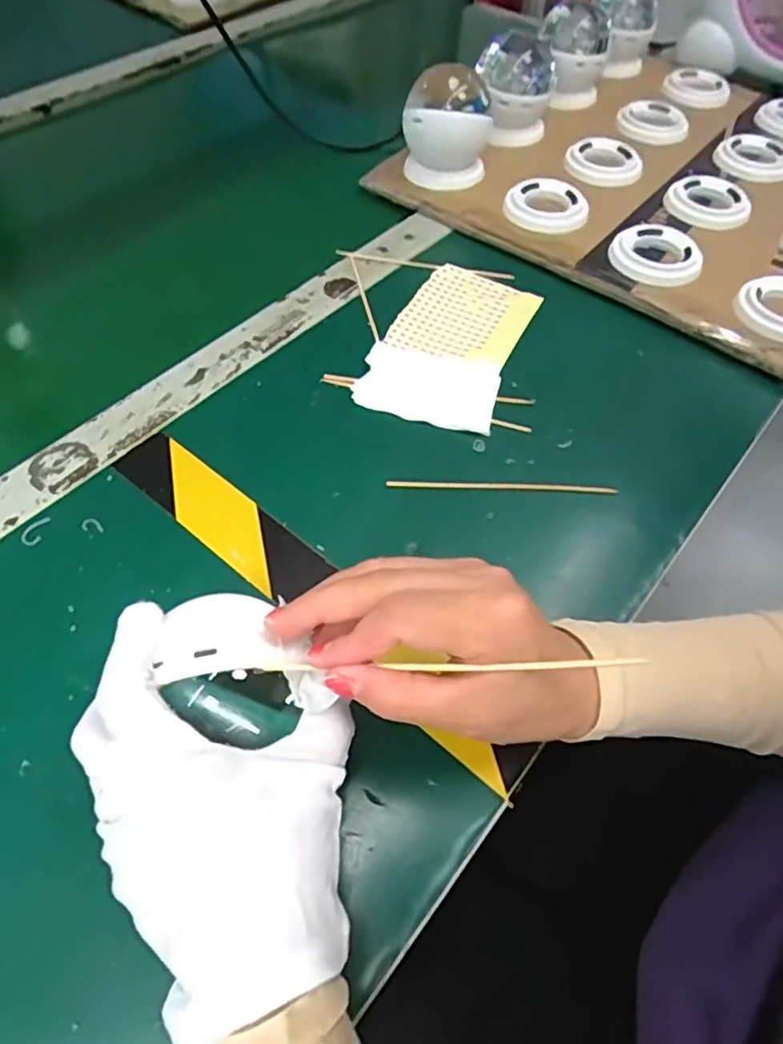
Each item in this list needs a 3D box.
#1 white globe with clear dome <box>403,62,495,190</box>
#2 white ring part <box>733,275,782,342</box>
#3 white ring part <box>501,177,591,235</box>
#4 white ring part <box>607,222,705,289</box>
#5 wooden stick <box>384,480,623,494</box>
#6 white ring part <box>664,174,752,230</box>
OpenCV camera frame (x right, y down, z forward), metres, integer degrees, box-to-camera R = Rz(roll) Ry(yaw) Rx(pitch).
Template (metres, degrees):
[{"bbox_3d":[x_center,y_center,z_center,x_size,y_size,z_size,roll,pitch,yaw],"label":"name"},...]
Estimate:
[{"bbox_3d":[0.052,-0.355,0.567,0.074,0.078,0.077,16,56,11],"label":"white globe with clear dome"},{"bbox_3d":[0.296,-0.159,0.473,0.068,0.015,0.067,0,55,0],"label":"white ring part"},{"bbox_3d":[0.135,-0.275,0.549,0.070,0.018,0.070,11,56,8],"label":"white ring part"},{"bbox_3d":[0.211,-0.216,0.509,0.067,0.014,0.076,1,55,1],"label":"white ring part"},{"bbox_3d":[0.068,-0.023,0.391,0.139,0.004,0.006,1,55,1],"label":"wooden stick"},{"bbox_3d":[0.277,-0.283,0.559,0.069,0.015,0.067,0,55,0],"label":"white ring part"}]

